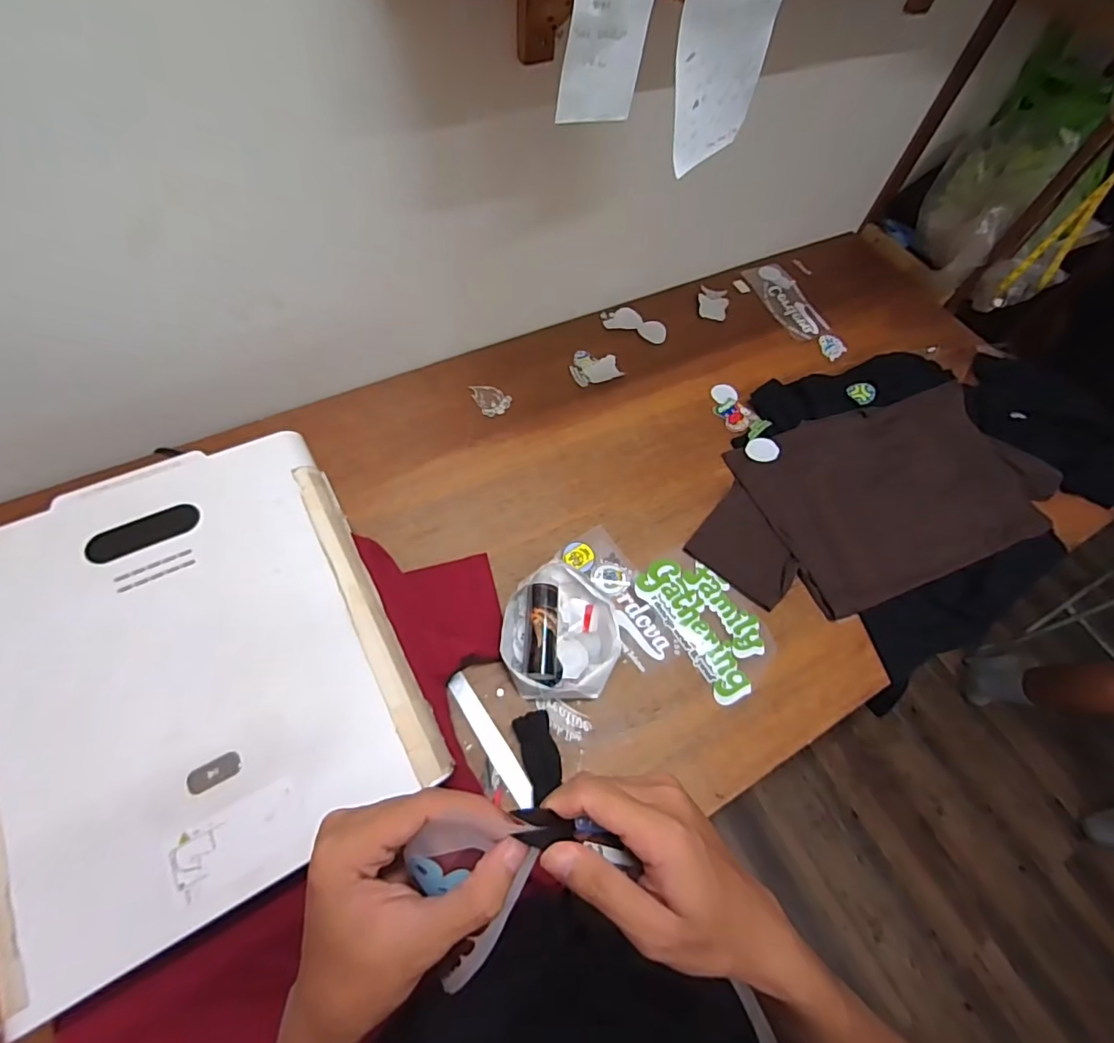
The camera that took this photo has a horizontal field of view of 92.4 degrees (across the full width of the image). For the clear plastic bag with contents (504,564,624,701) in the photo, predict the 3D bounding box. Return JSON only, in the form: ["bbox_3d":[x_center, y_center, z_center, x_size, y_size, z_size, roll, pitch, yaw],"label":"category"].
[{"bbox_3d":[0.004,0.161,0.794,0.164,0.059,0.190,-2,62,-5],"label":"clear plastic bag with contents"}]

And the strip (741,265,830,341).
[{"bbox_3d":[0.535,-0.517,1.249,0.112,0.007,0.243,-20,65,-10],"label":"strip"}]

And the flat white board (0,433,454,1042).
[{"bbox_3d":[-0.408,0.145,0.594,0.408,0.047,0.516,-24,68,-18],"label":"flat white board"}]

